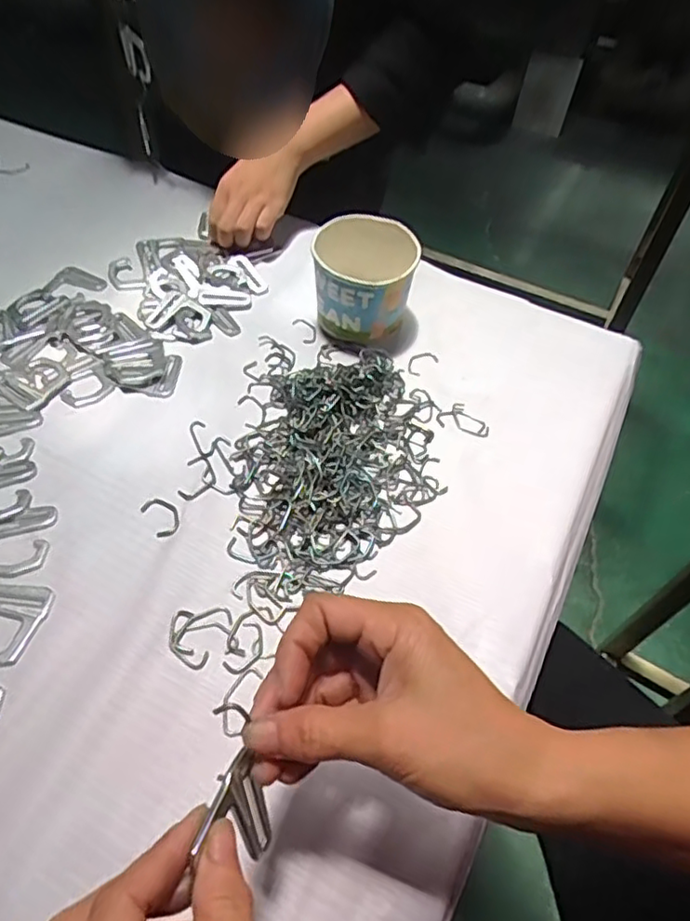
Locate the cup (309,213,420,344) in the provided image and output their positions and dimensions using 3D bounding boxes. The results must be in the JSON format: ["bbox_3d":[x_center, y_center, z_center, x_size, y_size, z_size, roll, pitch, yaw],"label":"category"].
[{"bbox_3d":[0.015,-0.156,0.550,0.085,0.076,0.091,2,50,-3],"label":"cup"}]

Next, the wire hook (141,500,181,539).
[{"bbox_3d":[-0.122,0.037,0.422,0.020,0.004,0.028,-26,57,-23],"label":"wire hook"}]

